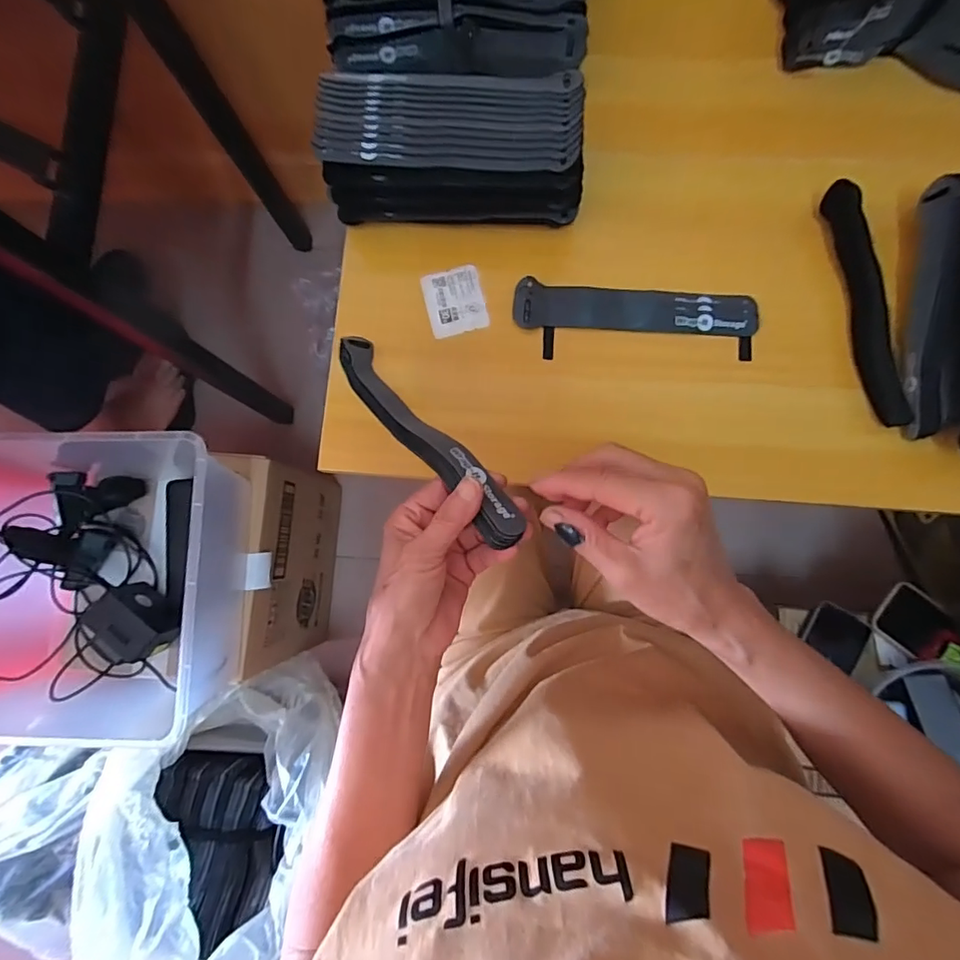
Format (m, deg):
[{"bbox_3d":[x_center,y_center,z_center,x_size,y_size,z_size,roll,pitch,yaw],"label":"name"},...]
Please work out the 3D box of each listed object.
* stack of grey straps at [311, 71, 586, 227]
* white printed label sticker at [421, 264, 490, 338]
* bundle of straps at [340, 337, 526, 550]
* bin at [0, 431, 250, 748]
[{"bbox_3d":[-0.019,-0.263,0.413,0.203,0.072,0.093,3,83,3],"label":"stack of grey straps"},{"bbox_3d":[-0.022,-0.154,0.436,0.049,0.004,0.059,-13,80,1],"label":"white printed label sticker"},{"bbox_3d":[-0.038,-0.031,0.326,0.028,0.019,0.185,-42,64,-3],"label":"bundle of straps"},{"bbox_3d":[-0.420,0.119,0.570,0.298,0.164,0.333,0,83,2],"label":"bin"}]

